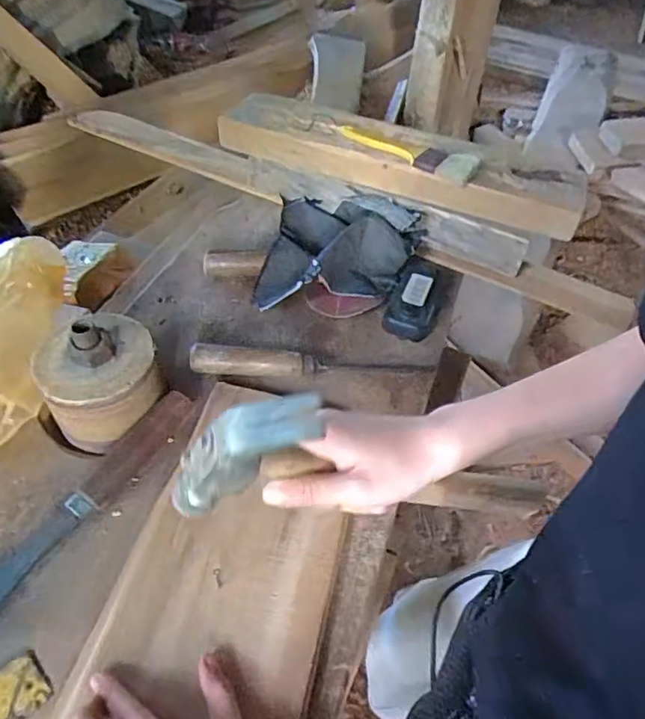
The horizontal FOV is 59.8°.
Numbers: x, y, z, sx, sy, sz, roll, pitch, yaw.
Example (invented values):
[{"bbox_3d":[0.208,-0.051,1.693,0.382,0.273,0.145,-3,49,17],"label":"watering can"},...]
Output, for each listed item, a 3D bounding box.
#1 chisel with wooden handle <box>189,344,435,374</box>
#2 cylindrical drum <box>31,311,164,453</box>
[{"bbox_3d":[-0.011,-0.001,0.571,0.239,0.025,0.026,-1,47,-5],"label":"chisel with wooden handle"},{"bbox_3d":[-0.196,0.012,0.498,0.099,0.094,0.100,-16,50,-18],"label":"cylindrical drum"}]

